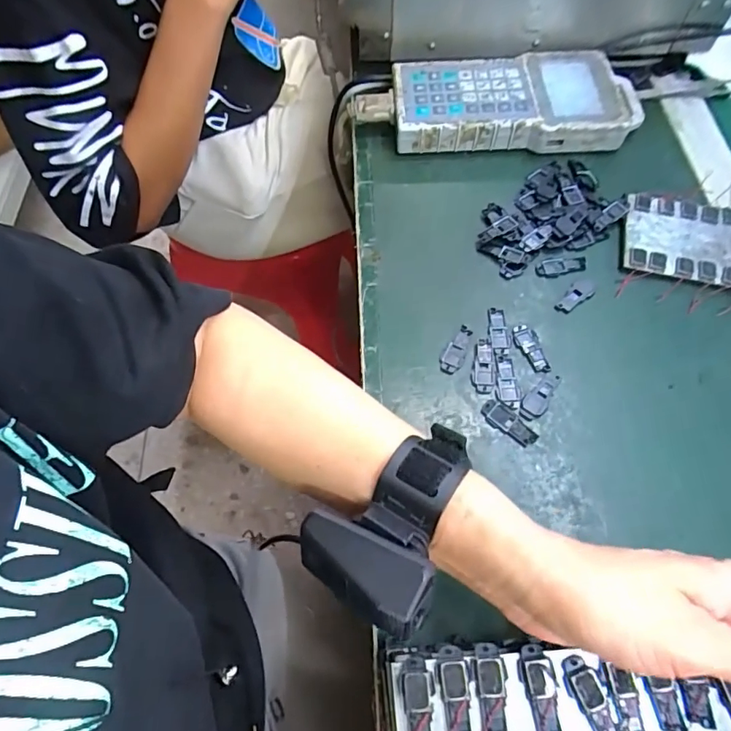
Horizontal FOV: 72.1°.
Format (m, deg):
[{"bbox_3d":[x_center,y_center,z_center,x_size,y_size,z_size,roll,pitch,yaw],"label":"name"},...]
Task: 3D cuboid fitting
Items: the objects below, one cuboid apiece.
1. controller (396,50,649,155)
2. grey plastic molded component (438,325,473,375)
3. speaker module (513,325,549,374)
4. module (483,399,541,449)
[{"bbox_3d":[0.139,-0.246,0.469,0.223,0.031,0.099,-1,63,2],"label":"controller"},{"bbox_3d":[0.067,-0.011,0.368,0.015,0.004,0.040,30,68,16],"label":"grey plastic molded component"},{"bbox_3d":[0.121,-0.012,0.366,0.014,0.004,0.040,-19,64,-8],"label":"speaker module"},{"bbox_3d":[0.098,0.039,0.342,0.040,0.004,0.017,37,70,18],"label":"module"}]

